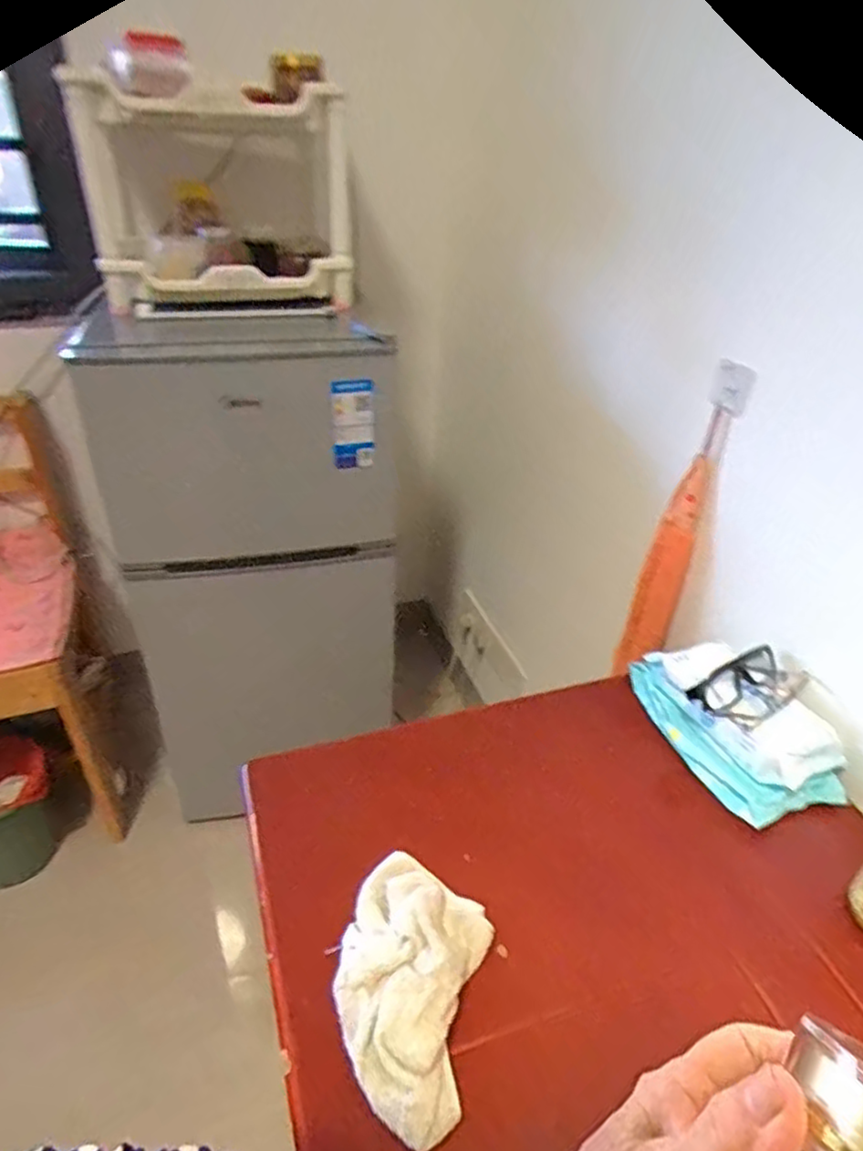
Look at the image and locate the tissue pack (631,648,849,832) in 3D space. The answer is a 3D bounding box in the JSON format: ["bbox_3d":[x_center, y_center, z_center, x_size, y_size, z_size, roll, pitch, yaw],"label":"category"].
[{"bbox_3d":[0.322,0.151,0.731,0.122,0.067,0.218,-9,36,-18],"label":"tissue pack"}]

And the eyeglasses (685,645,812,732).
[{"bbox_3d":[0.340,0.119,0.722,0.124,0.028,0.077,-26,44,-36],"label":"eyeglasses"}]

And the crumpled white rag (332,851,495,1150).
[{"bbox_3d":[-0.018,0.299,0.512,0.108,0.034,0.190,11,35,10],"label":"crumpled white rag"}]

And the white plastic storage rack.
[{"bbox_3d":[-0.373,-0.664,1.181,0.418,0.317,0.379,-8,36,-17],"label":"white plastic storage rack"}]

